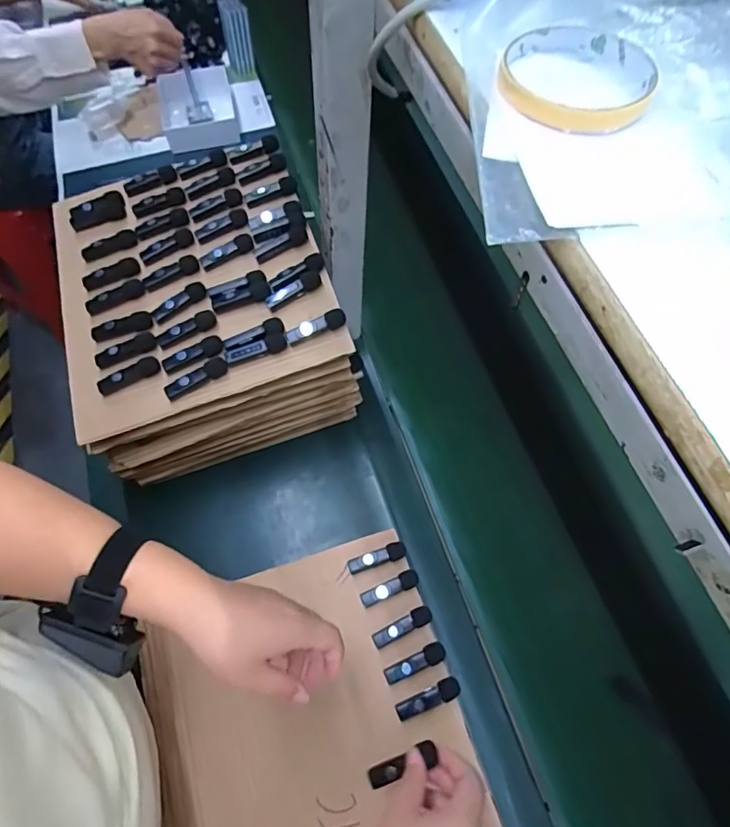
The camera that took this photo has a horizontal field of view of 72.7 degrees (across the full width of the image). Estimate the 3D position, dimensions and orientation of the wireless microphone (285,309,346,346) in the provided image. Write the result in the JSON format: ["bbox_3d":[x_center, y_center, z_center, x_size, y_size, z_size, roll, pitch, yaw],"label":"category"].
[{"bbox_3d":[-0.052,-0.091,0.521,0.065,0.016,0.014,-19,67,-11],"label":"wireless microphone"}]

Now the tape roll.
[{"bbox_3d":[0.114,-0.183,0.268,0.079,0.010,0.084,1,65,-2],"label":"tape roll"}]

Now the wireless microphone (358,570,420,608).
[{"bbox_3d":[0.027,0.190,0.539,0.066,0.013,0.018,-20,67,-11],"label":"wireless microphone"}]

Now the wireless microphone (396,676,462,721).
[{"bbox_3d":[0.063,0.284,0.495,0.066,0.009,0.019,-18,67,-10],"label":"wireless microphone"}]

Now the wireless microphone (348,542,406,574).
[{"bbox_3d":[0.014,0.165,0.567,0.066,0.017,0.019,-18,67,-10],"label":"wireless microphone"}]

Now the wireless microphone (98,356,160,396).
[{"bbox_3d":[-0.247,-0.040,0.519,0.065,0.013,0.019,-23,68,-13],"label":"wireless microphone"}]

